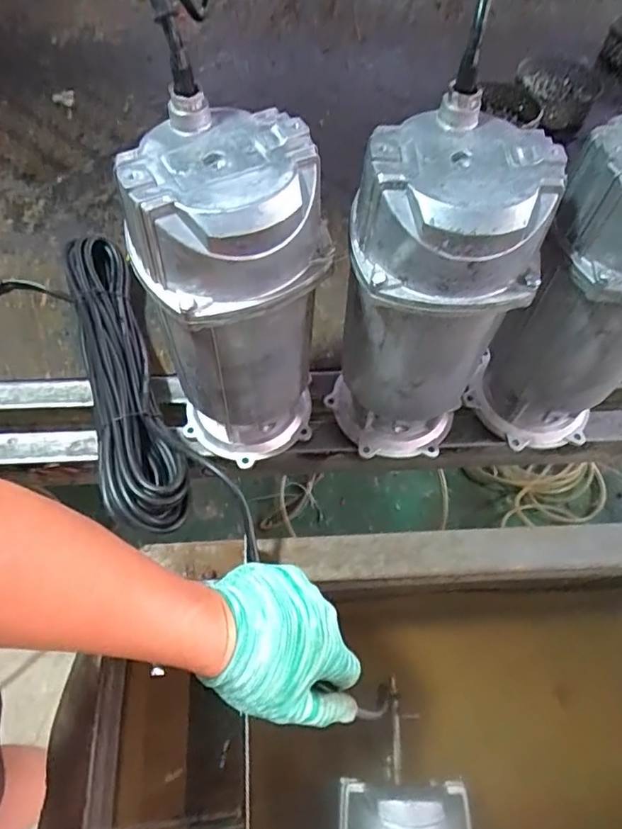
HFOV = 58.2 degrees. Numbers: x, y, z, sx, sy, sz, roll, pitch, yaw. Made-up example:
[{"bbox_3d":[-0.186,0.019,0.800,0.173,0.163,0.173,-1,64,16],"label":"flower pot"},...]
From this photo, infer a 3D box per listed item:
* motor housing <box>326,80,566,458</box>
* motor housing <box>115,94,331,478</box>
[{"bbox_3d":[0.088,-0.074,0.463,0.130,0.298,0.110,16,60,7],"label":"motor housing"},{"bbox_3d":[-0.059,-0.068,0.449,0.128,0.297,0.110,-6,59,-5],"label":"motor housing"}]

